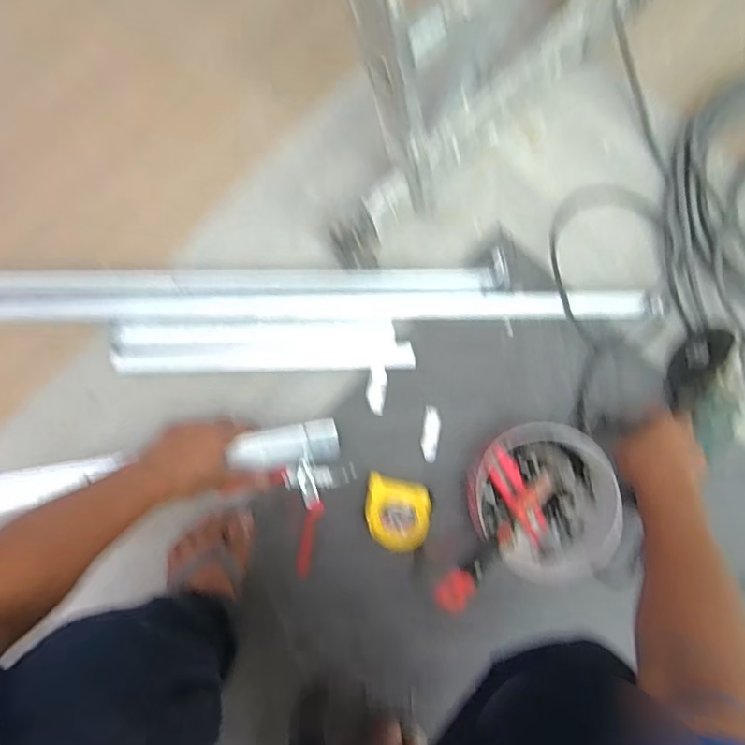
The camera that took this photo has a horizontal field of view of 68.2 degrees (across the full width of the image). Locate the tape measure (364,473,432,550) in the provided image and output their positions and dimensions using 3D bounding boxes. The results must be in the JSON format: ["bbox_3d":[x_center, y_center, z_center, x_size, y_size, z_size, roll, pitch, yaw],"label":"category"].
[{"bbox_3d":[0.031,0.184,0.725,0.084,0.046,0.086,12,84,0],"label":"tape measure"}]

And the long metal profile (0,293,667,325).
[{"bbox_3d":[-0.166,-0.086,0.730,1.102,0.034,0.038,-1,84,-1],"label":"long metal profile"}]

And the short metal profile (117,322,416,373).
[{"bbox_3d":[-0.143,-0.032,0.740,0.393,0.040,0.065,0,84,-1],"label":"short metal profile"}]

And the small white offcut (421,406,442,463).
[{"bbox_3d":[0.081,0.085,0.753,0.023,0.005,0.073,9,84,0],"label":"small white offcut"}]

